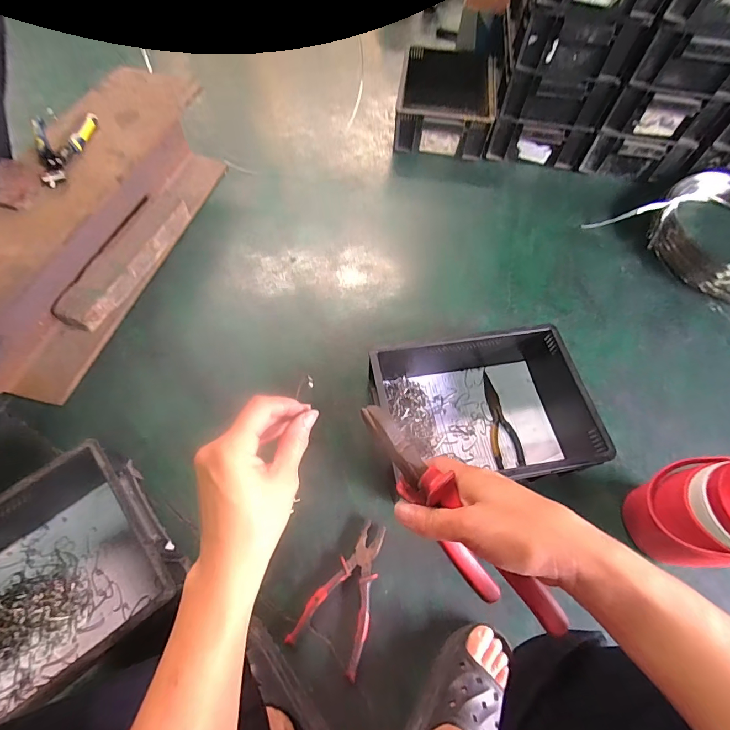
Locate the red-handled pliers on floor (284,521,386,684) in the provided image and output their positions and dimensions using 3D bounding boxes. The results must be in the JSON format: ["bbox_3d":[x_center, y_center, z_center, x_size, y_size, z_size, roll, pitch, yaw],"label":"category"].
[{"bbox_3d":[-0.020,0.330,0.584,0.097,0.020,0.187,25,63,11],"label":"red-handled pliers on floor"}]

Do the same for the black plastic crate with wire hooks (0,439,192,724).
[{"bbox_3d":[-0.444,0.288,0.524,0.337,0.132,0.228,-29,66,-18],"label":"black plastic crate with wire hooks"}]

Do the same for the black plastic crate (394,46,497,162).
[{"bbox_3d":[0.221,-0.732,1.111,0.245,0.125,0.332,8,61,1],"label":"black plastic crate"}]

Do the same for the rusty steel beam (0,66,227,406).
[{"bbox_3d":[-0.545,-0.279,0.792,0.210,0.249,0.702,15,61,5],"label":"rusty steel beam"}]

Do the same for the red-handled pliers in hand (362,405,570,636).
[{"bbox_3d":[0.059,0.107,0.281,0.025,0.088,0.185,-40,99,-22],"label":"red-handled pliers in hand"}]

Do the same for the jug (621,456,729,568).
[{"bbox_3d":[0.459,0.207,0.554,0.126,0.205,0.126,1,62,-2],"label":"jug"}]

